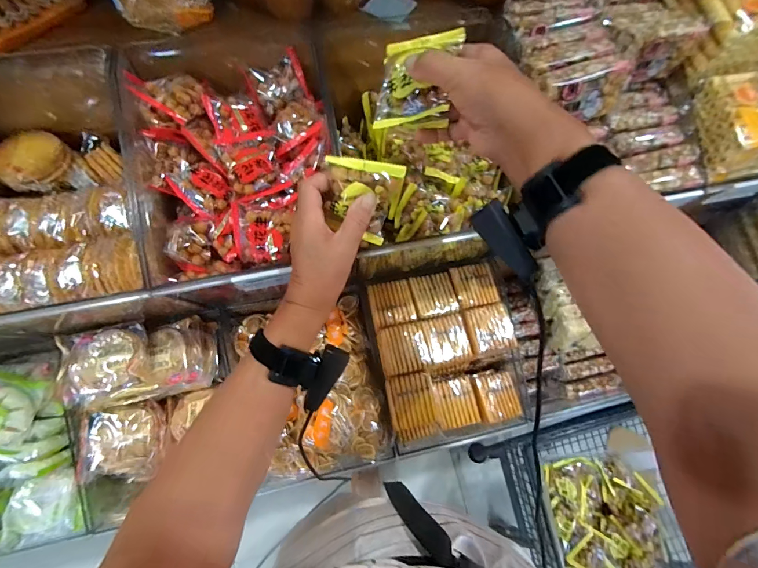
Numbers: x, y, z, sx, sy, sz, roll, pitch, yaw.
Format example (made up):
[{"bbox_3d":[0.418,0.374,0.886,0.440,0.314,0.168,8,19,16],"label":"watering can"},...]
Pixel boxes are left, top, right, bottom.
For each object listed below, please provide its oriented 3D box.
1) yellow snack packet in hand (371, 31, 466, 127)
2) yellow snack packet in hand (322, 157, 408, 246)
[{"bbox_3d":[0.035,-0.196,0.330,0.075,0.017,0.088,9,87,23],"label":"yellow snack packet in hand"},{"bbox_3d":[-0.018,-0.084,0.359,0.074,0.083,0.019,5,33,-8],"label":"yellow snack packet in hand"}]

